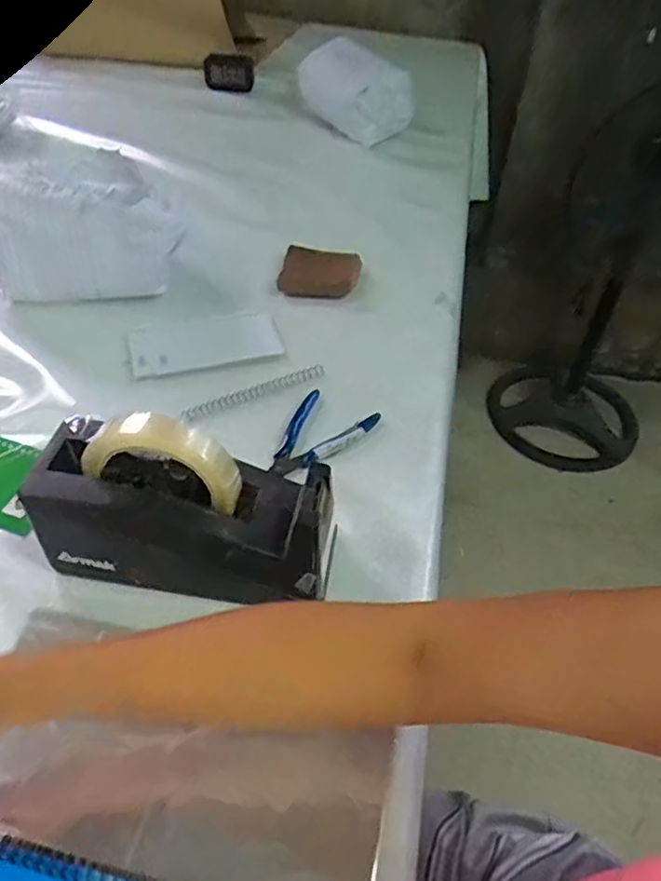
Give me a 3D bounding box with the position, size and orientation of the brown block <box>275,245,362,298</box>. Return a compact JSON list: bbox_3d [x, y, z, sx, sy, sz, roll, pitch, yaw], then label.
[{"bbox_3d":[-0.013,-0.197,0.735,0.091,0.019,0.077,9,46,5],"label":"brown block"}]

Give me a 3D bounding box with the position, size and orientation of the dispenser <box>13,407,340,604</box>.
[{"bbox_3d":[-0.097,0.048,0.428,0.201,0.125,0.078,11,46,7],"label":"dispenser"}]

